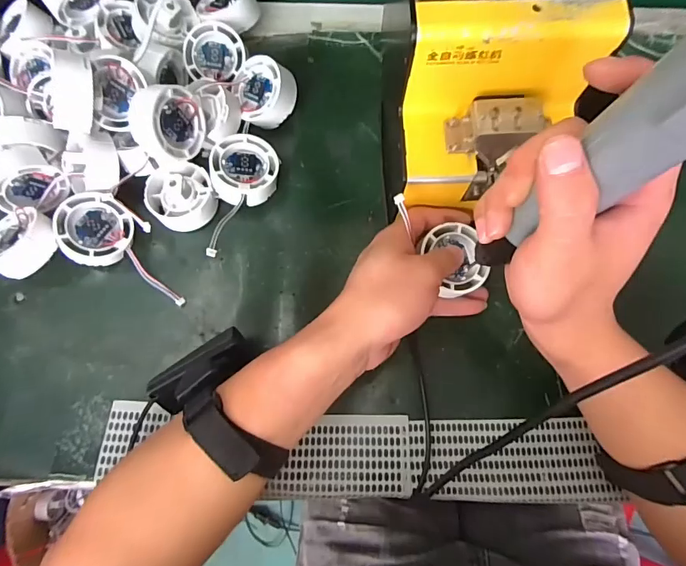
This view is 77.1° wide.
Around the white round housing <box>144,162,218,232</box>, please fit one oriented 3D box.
[{"bbox_3d":[-0.135,-0.072,0.359,0.053,0.029,0.054,0,75,1],"label":"white round housing"}]

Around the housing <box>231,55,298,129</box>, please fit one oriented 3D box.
[{"bbox_3d":[-0.069,-0.166,0.378,0.052,0.025,0.054,1,91,28],"label":"housing"}]

